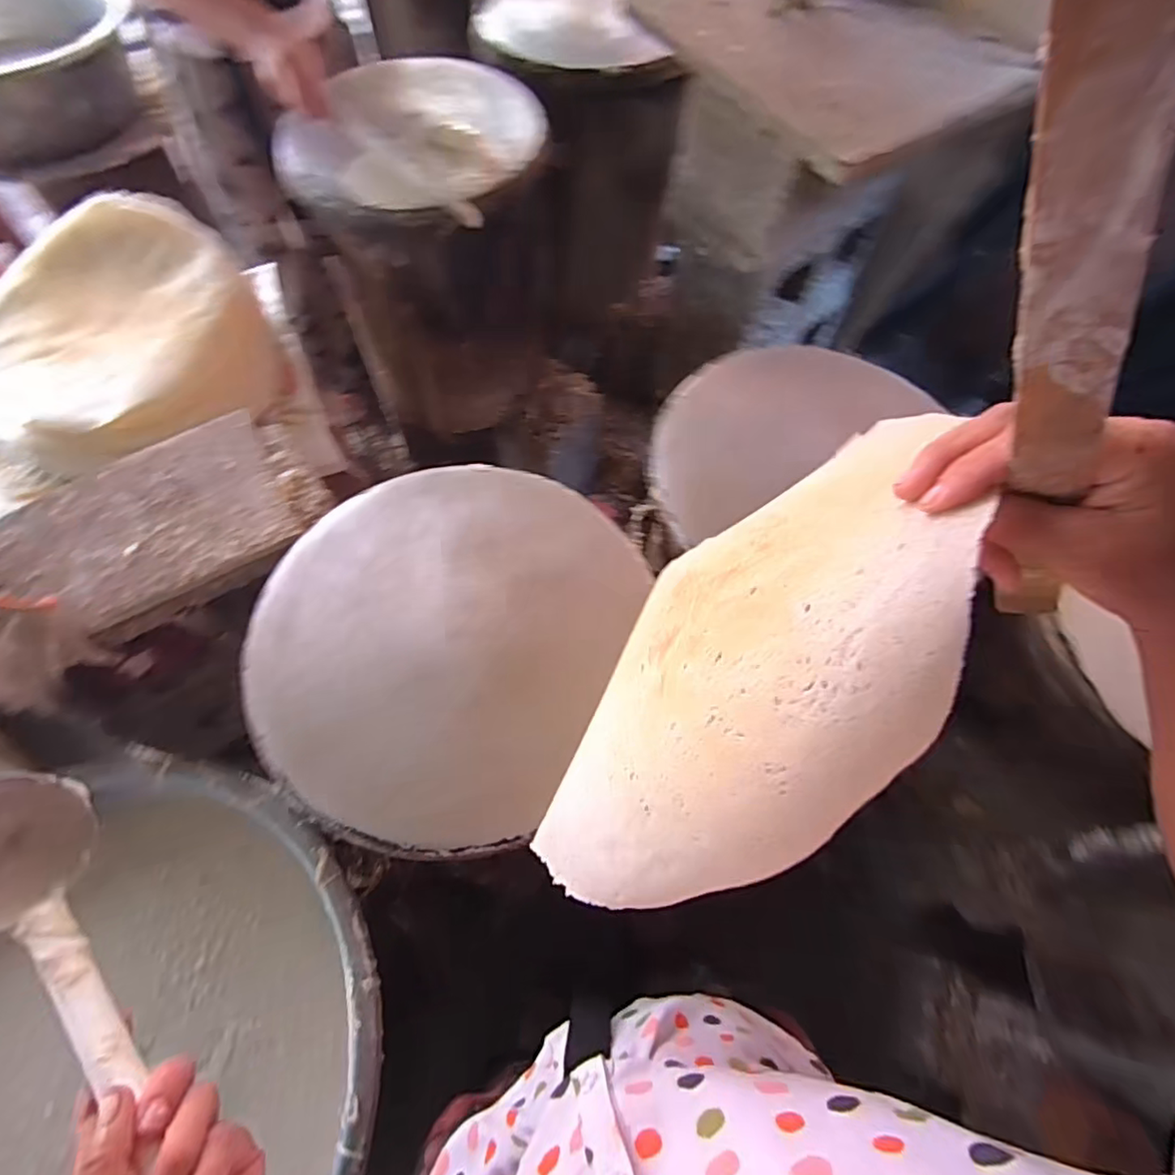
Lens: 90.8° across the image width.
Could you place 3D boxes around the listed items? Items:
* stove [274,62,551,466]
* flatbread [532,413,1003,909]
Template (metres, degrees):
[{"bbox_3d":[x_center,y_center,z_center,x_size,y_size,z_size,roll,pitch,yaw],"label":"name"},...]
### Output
[{"bbox_3d":[-0.255,-0.589,1.075,0.366,0.492,0.382,11,65,3],"label":"stove"},{"bbox_3d":[0.079,0.049,0.371,0.060,0.342,0.239,25,33,-24],"label":"flatbread"}]

